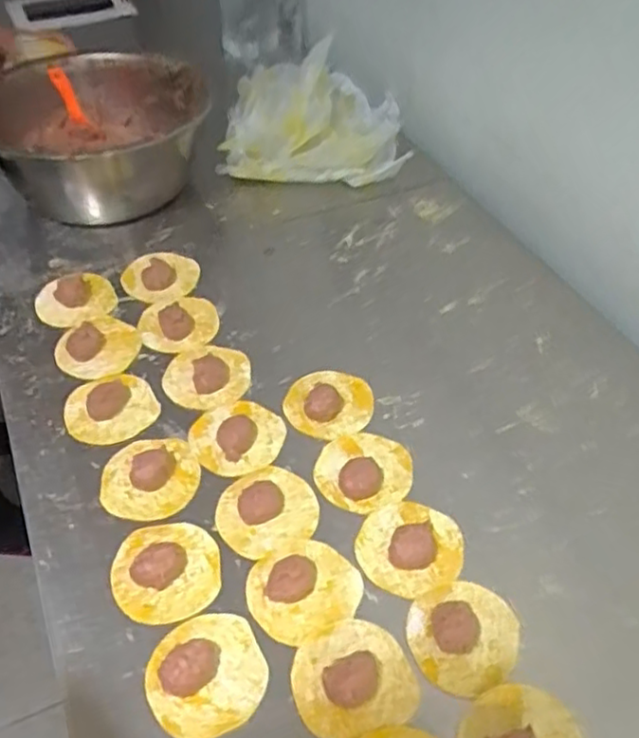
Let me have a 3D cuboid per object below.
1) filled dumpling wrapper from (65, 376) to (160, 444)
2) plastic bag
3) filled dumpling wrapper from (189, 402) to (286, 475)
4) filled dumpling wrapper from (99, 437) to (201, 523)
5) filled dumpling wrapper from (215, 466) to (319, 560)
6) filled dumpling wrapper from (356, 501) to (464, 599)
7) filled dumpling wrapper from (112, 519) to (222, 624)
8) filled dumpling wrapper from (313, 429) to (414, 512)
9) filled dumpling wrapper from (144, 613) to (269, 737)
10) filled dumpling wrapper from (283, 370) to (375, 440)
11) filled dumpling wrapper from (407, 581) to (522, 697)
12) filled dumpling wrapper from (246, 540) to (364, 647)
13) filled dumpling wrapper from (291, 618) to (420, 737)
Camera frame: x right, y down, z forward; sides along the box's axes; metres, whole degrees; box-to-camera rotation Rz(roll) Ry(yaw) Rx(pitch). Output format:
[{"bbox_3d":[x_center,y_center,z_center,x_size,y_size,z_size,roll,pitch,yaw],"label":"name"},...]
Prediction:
[{"bbox_3d":[-0.196,0.036,0.640,0.081,0.006,0.076,-21,52,-18],"label":"filled dumpling wrapper"},{"bbox_3d":[-0.011,-0.315,0.893,0.239,0.126,0.104,-5,49,-5],"label":"plastic bag"},{"bbox_3d":[-0.075,0.057,0.619,0.078,0.013,0.081,0,48,0],"label":"filled dumpling wrapper"},{"bbox_3d":[-0.146,0.089,0.585,0.080,0.016,0.079,-5,49,-5],"label":"filled dumpling wrapper"},{"bbox_3d":[-0.044,0.115,0.567,0.083,0.011,0.075,-22,52,-18],"label":"filled dumpling wrapper"},{"bbox_3d":[0.074,0.141,0.545,0.079,0.016,0.080,0,48,0],"label":"filled dumpling wrapper"},{"bbox_3d":[-0.119,0.151,0.525,0.081,0.022,0.082,0,48,0],"label":"filled dumpling wrapper"},{"bbox_3d":[0.040,0.087,0.596,0.085,0.013,0.078,-24,53,-20],"label":"filled dumpling wrapper"},{"bbox_3d":[-0.080,0.208,0.472,0.079,0.021,0.078,-21,52,-18],"label":"filled dumpling wrapper"},{"bbox_3d":[0.009,0.030,0.647,0.082,0.014,0.077,0,48,0],"label":"filled dumpling wrapper"},{"bbox_3d":[0.108,0.187,0.491,0.081,0.026,0.076,-22,52,-19],"label":"filled dumpling wrapper"},{"bbox_3d":[-0.011,0.164,0.517,0.084,0.025,0.072,-22,52,-18],"label":"filled dumpling wrapper"},{"bbox_3d":[0.024,0.211,0.472,0.083,0.021,0.075,-16,50,-14],"label":"filled dumpling wrapper"}]

